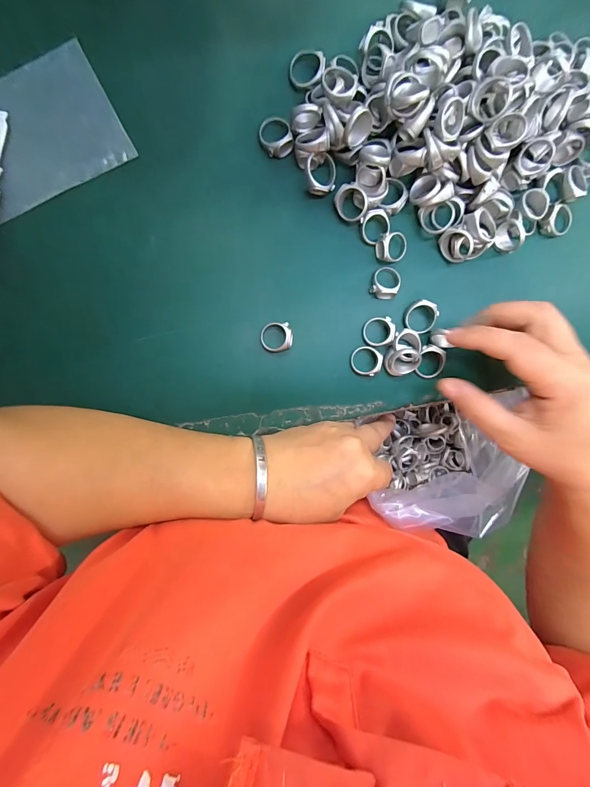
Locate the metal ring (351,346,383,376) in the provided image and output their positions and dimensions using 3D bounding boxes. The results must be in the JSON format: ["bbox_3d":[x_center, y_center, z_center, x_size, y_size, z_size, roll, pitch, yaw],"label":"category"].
[{"bbox_3d":[0.055,-0.025,0.259,0.022,0.009,0.021,0,96,-4],"label":"metal ring"}]

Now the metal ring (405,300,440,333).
[{"bbox_3d":[0.098,-0.059,0.259,0.025,0.008,0.024,0,96,-4],"label":"metal ring"}]

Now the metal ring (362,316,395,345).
[{"bbox_3d":[0.065,-0.047,0.257,0.023,0.009,0.023,0,96,-4],"label":"metal ring"}]

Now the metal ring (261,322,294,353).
[{"bbox_3d":[-0.013,-0.042,0.252,0.024,0.011,0.022,0,96,-4],"label":"metal ring"}]

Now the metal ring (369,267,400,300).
[{"bbox_3d":[0.070,-0.084,0.256,0.020,0.008,0.024,14,95,-6],"label":"metal ring"}]

